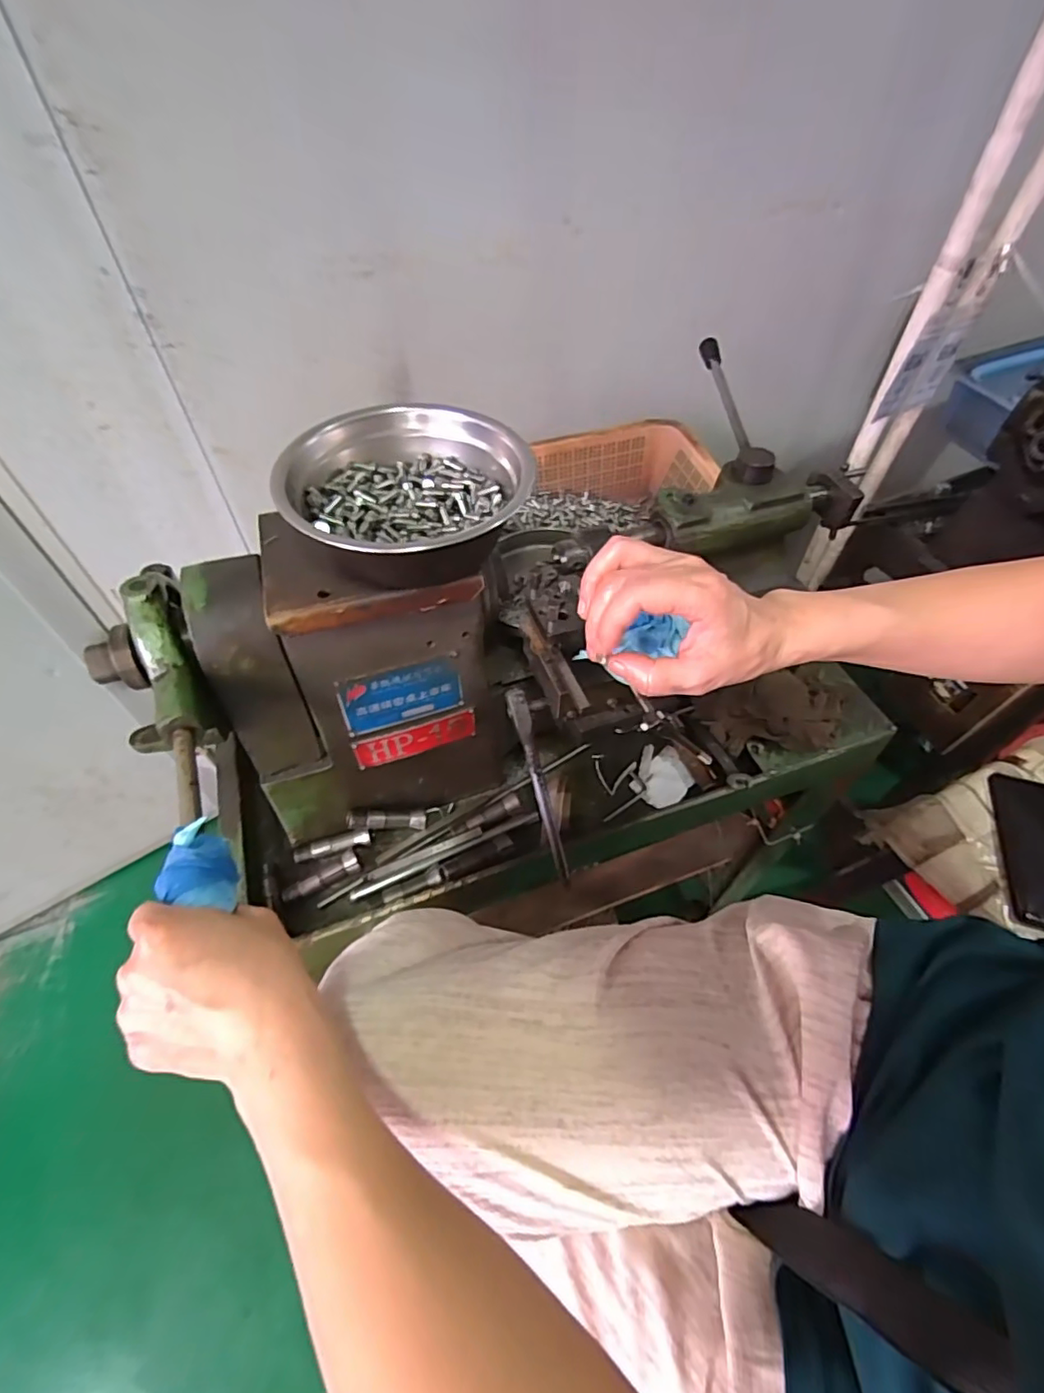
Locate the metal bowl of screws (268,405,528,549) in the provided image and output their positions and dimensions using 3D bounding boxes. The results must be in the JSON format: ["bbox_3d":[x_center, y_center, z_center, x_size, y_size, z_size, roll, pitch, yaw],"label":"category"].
[{"bbox_3d":[-0.080,-0.142,0.404,0.156,0.058,0.168,0,52,0],"label":"metal bowl of screws"}]

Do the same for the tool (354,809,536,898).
[{"bbox_3d":[-0.072,0.156,0.570,0.194,0.009,0.013,-21,55,-16],"label":"tool"}]

